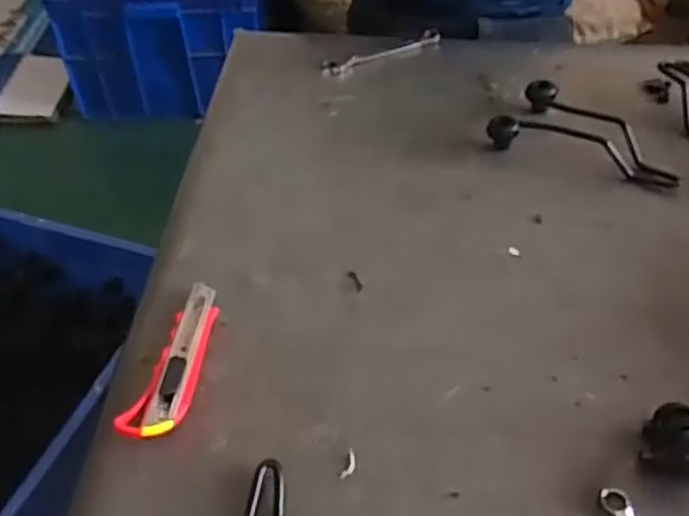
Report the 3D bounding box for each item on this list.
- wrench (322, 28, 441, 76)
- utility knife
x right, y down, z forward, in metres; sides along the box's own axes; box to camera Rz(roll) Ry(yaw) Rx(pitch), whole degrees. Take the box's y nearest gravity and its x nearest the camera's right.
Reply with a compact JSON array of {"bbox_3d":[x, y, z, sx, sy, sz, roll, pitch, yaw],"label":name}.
[{"bbox_3d":[0.048,-0.260,0.910,0.163,0.012,0.028,-21,49,-18],"label":"wrench"},{"bbox_3d":[-0.130,0.081,0.578,0.038,0.019,0.147,9,47,10],"label":"utility knife"}]

